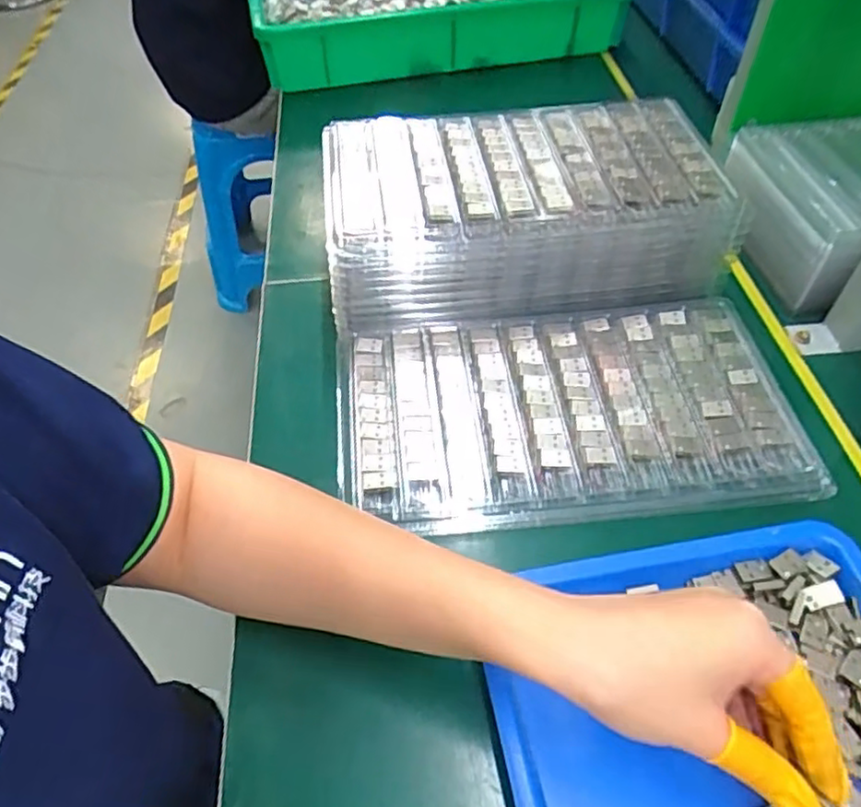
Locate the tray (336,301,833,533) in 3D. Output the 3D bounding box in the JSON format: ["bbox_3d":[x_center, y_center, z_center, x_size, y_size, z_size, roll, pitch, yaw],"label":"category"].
[{"bbox_3d":[0.087,0.000,0.438,0.292,0.014,0.159,-5,52,1],"label":"tray"}]

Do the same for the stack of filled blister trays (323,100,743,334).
[{"bbox_3d":[0.069,-0.155,0.515,0.288,0.074,0.172,-4,53,0],"label":"stack of filled blister trays"}]

